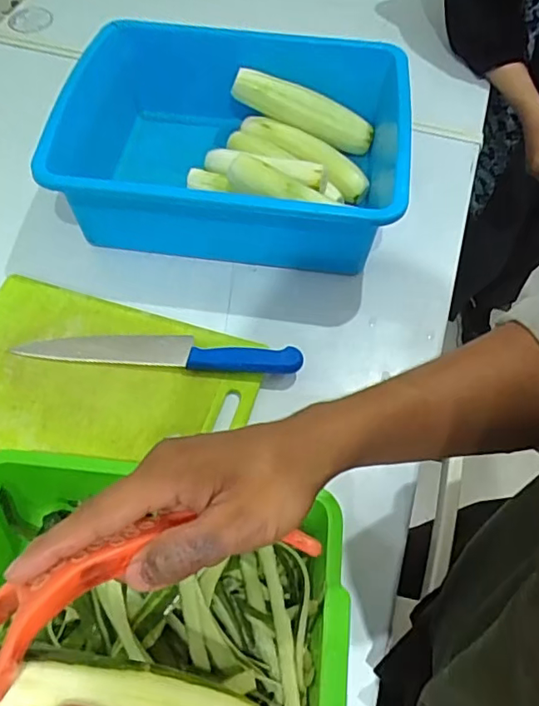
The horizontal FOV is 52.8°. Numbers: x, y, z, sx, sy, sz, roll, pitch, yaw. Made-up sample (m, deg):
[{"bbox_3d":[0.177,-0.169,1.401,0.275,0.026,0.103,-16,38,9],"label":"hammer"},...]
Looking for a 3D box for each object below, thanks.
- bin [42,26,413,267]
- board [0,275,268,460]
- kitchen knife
[{"bbox_3d":[-0.055,-0.262,0.683,0.427,0.130,0.304,8,60,4],"label":"bin"},{"bbox_3d":[-0.189,0.032,0.582,0.329,0.014,0.197,16,61,9],"label":"board"},{"bbox_3d":[-0.120,-0.005,0.592,0.304,0.021,0.040,4,60,3],"label":"kitchen knife"}]

